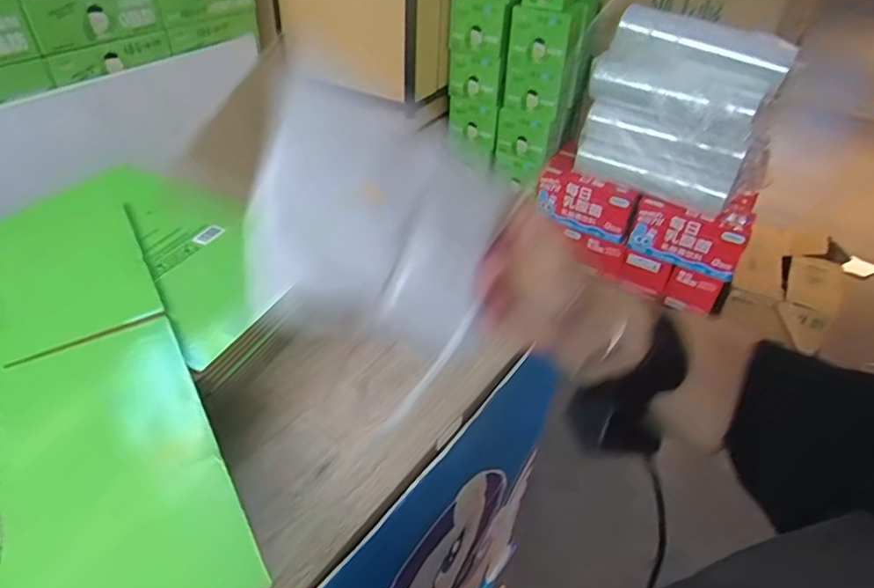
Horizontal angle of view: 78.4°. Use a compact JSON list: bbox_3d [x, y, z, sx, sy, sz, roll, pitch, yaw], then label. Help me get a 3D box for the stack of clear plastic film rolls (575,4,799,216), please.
[{"bbox_3d":[0.728,-0.556,1.672,0.522,0.494,0.124,21,42,19],"label":"stack of clear plastic film rolls"}]

